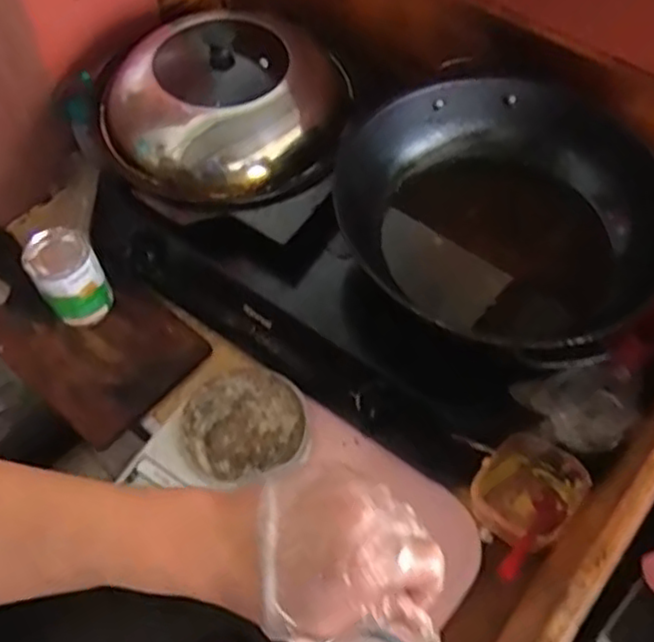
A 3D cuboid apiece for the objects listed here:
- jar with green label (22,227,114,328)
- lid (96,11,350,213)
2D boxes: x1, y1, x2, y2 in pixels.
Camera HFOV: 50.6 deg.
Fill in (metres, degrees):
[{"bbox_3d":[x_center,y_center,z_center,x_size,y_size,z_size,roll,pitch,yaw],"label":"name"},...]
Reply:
[{"bbox_3d":[-0.302,-0.050,0.811,0.071,0.098,0.070,0,59,0],"label":"jar with green label"},{"bbox_3d":[-0.109,-0.258,0.805,0.279,0.109,0.246,-29,63,-16],"label":"lid"}]

